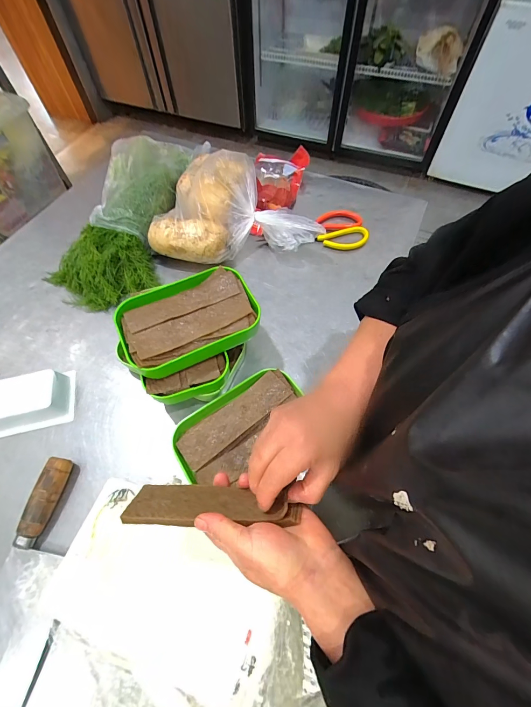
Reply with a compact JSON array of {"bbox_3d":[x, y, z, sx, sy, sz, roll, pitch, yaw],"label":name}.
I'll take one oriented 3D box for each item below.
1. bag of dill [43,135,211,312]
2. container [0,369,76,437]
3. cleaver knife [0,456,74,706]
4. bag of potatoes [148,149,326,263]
[{"bbox_3d":[-0.291,-0.303,0.643,0.222,0.089,0.465,5,61,4],"label":"bag of dill"},{"bbox_3d":[-0.367,0.074,0.458,0.142,0.043,0.082,-15,62,-7],"label":"container"},{"bbox_3d":[-0.280,0.285,0.345,0.091,0.031,0.307,9,61,6],"label":"cleaver knife"},{"bbox_3d":[-0.065,-0.297,0.612,0.301,0.124,0.214,-3,61,-1],"label":"bag of potatoes"}]

